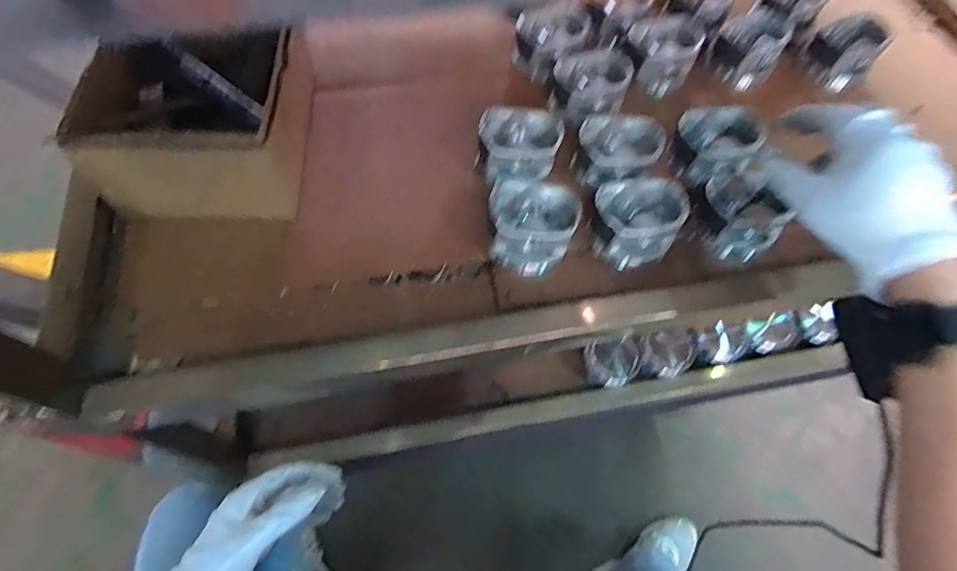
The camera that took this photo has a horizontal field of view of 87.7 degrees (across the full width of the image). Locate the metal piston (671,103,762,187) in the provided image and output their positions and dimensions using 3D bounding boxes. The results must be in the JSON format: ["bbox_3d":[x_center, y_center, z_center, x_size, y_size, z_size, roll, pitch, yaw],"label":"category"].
[{"bbox_3d":[0.228,-0.138,0.485,0.070,0.044,0.075,1,63,-3],"label":"metal piston"}]

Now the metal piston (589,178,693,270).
[{"bbox_3d":[0.141,-0.057,0.444,0.068,0.060,0.062,1,63,-3],"label":"metal piston"}]

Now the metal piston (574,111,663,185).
[{"bbox_3d":[0.132,-0.128,0.479,0.076,0.042,0.067,5,63,0],"label":"metal piston"}]

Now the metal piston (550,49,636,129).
[{"bbox_3d":[0.115,-0.210,0.522,0.071,0.057,0.071,1,63,-3],"label":"metal piston"}]

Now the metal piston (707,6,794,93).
[{"bbox_3d":[0.305,-0.269,0.564,0.068,0.061,0.068,35,66,14],"label":"metal piston"}]

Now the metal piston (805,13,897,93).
[{"bbox_3d":[0.414,-0.265,0.565,0.066,0.050,0.069,-37,70,-19],"label":"metal piston"}]

